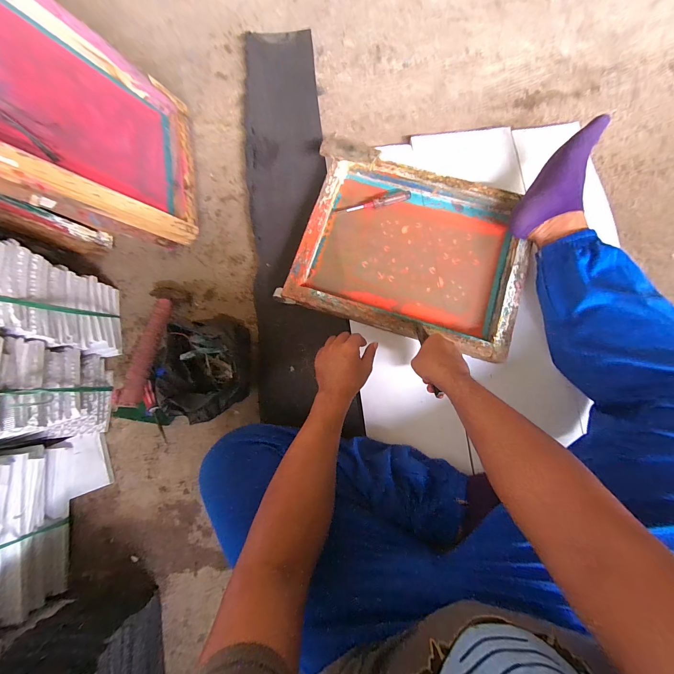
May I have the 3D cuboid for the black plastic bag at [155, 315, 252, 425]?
[{"bbox_3d":[-0.260,0.056,0.599,0.157,0.123,0.209,-14,81,1],"label":"black plastic bag"}]

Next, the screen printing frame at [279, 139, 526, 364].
[{"bbox_3d":[0.156,-0.184,0.631,0.450,0.060,0.359,18,83,6],"label":"screen printing frame"}]

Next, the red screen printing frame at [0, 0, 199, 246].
[{"bbox_3d":[-0.507,-0.416,0.532,0.082,0.493,0.376,-15,81,27],"label":"red screen printing frame"}]

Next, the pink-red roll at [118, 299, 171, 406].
[{"bbox_3d":[-0.401,0.024,0.627,0.038,0.031,0.239,4,67,4],"label":"pink-red roll"}]

